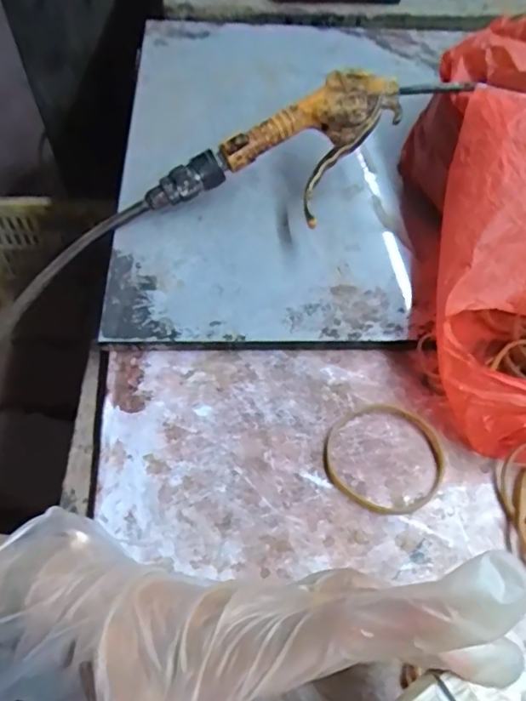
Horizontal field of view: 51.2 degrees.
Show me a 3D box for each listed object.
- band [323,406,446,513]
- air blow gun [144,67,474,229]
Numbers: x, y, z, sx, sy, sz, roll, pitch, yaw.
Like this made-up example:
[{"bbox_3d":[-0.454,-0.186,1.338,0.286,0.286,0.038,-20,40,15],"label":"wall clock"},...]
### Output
[{"bbox_3d":[0.072,0.060,0.318,0.066,0.005,0.071,1,57,-2],"label":"band"},{"bbox_3d":[0.034,-0.142,0.389,0.231,0.028,0.086,-24,60,-1],"label":"air blow gun"}]

